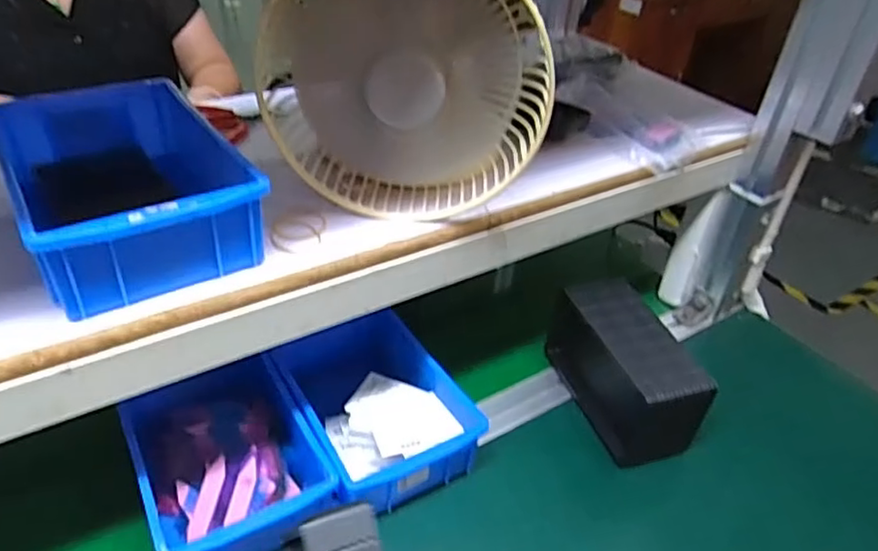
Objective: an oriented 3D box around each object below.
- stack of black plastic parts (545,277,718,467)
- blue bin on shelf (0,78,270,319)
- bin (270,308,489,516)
[{"bbox_3d":[0.185,0.094,0.636,0.076,0.102,0.166,-10,39,-20],"label":"stack of black plastic parts"},{"bbox_3d":[-0.213,-0.062,0.429,0.123,0.060,0.195,-21,44,-31],"label":"blue bin on shelf"},{"bbox_3d":[-0.067,0.114,0.599,0.143,0.070,0.211,-16,42,-27],"label":"bin"}]

